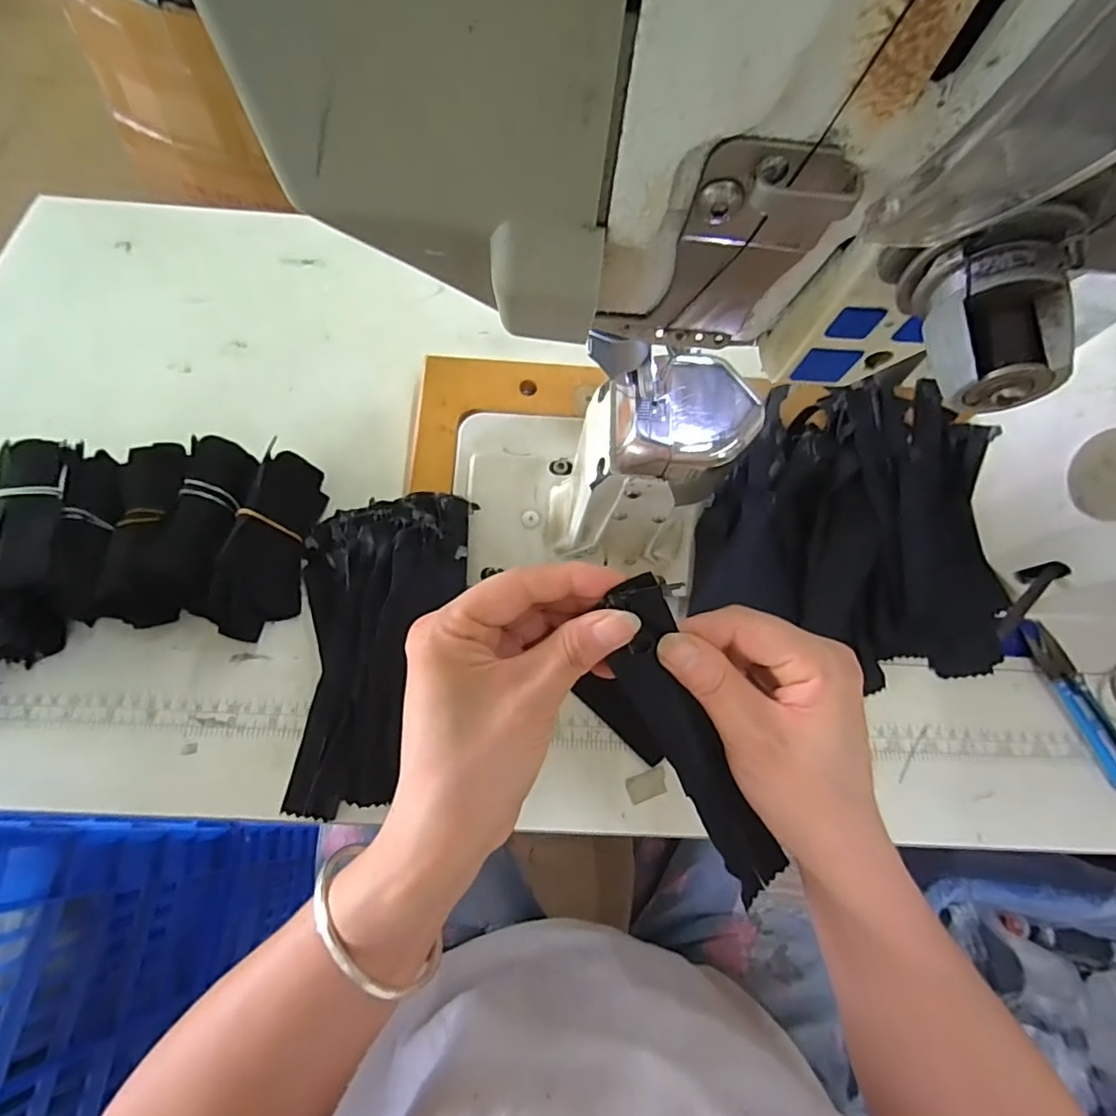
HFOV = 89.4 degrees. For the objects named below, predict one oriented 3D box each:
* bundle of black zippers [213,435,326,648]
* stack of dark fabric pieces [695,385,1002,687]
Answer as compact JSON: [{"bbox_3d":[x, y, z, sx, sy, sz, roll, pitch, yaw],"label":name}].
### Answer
[{"bbox_3d":[-0.201,-0.011,0.400,0.045,0.044,0.137,5,66,-2],"label":"bundle of black zippers"},{"bbox_3d":[0.192,-0.011,0.395,0.205,0.091,0.189,-6,67,-7],"label":"stack of dark fabric pieces"}]

